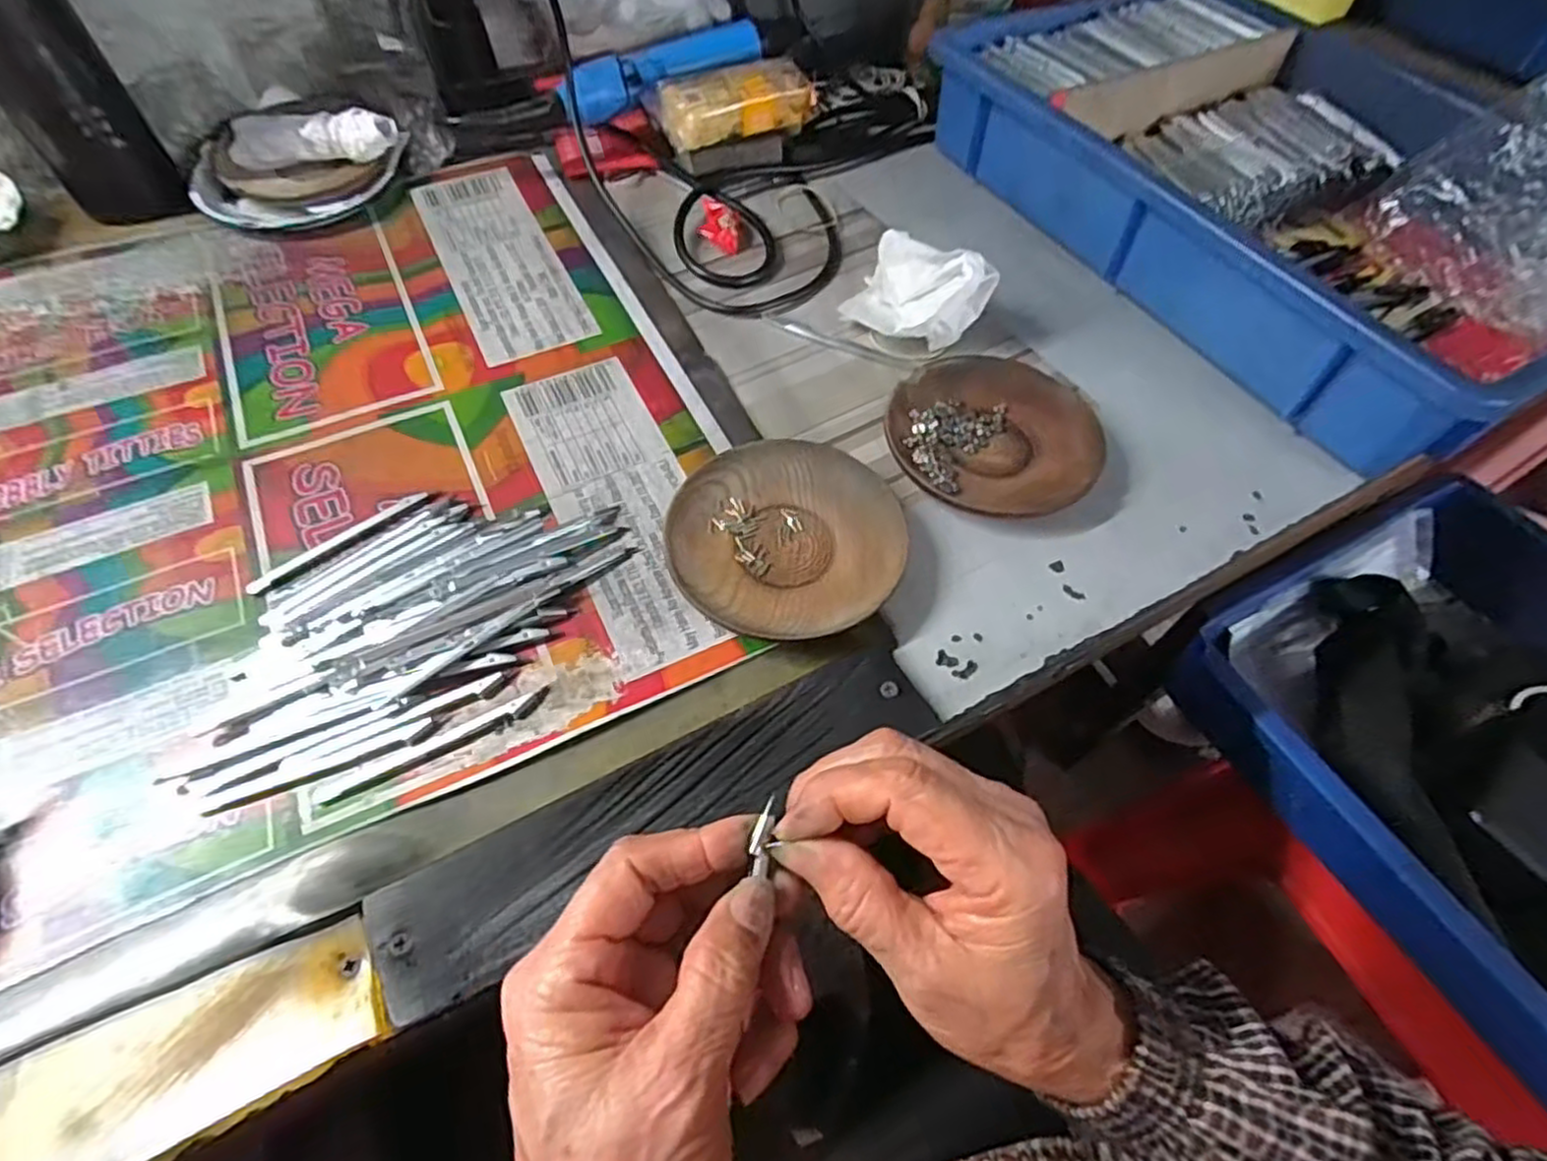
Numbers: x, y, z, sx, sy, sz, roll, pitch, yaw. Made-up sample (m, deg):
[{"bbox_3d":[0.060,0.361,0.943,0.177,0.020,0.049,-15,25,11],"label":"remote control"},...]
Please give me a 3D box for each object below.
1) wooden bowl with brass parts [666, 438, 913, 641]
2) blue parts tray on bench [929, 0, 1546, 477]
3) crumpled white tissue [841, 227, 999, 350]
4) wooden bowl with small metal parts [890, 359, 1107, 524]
[{"bbox_3d":[0.006,-0.021,0.363,0.112,0.016,0.112,1,57,-2],"label":"wooden bowl with brass parts"},{"bbox_3d":[0.343,-0.283,0.511,0.294,0.083,0.438,-24,61,-17],"label":"blue parts tray on bench"},{"bbox_3d":[0.093,-0.188,0.455,0.087,0.051,0.074,22,59,11],"label":"crumpled white tissue"},{"bbox_3d":[0.121,-0.080,0.407,0.113,0.016,0.108,1,57,-2],"label":"wooden bowl with small metal parts"}]

